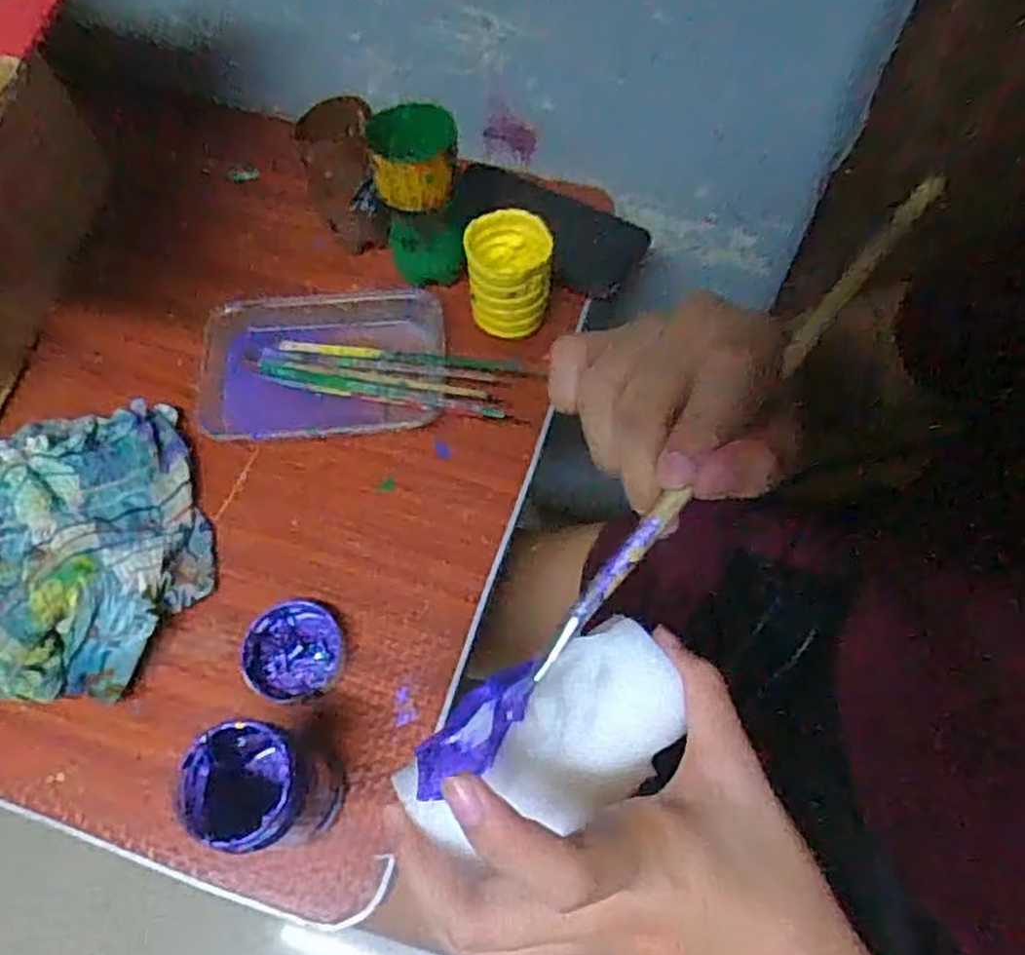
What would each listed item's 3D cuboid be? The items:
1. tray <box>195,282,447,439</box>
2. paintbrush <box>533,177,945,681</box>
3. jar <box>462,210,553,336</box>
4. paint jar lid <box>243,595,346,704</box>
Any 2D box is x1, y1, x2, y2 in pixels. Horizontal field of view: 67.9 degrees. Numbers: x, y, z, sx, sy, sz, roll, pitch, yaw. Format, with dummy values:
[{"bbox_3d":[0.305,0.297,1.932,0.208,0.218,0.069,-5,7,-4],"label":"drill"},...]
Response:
[{"bbox_3d":[-0.135,-0.076,0.532,0.171,0.031,0.112,-3,65,-1],"label":"tray"},{"bbox_3d":[0.065,-0.011,0.236,0.006,0.004,0.190,40,99,17],"label":"paintbrush"},{"bbox_3d":[-0.002,-0.142,0.529,0.056,0.064,0.055,0,65,0],"label":"jar"},{"bbox_3d":[-0.132,0.103,0.461,0.056,0.019,0.059,0,65,0],"label":"paint jar lid"}]

